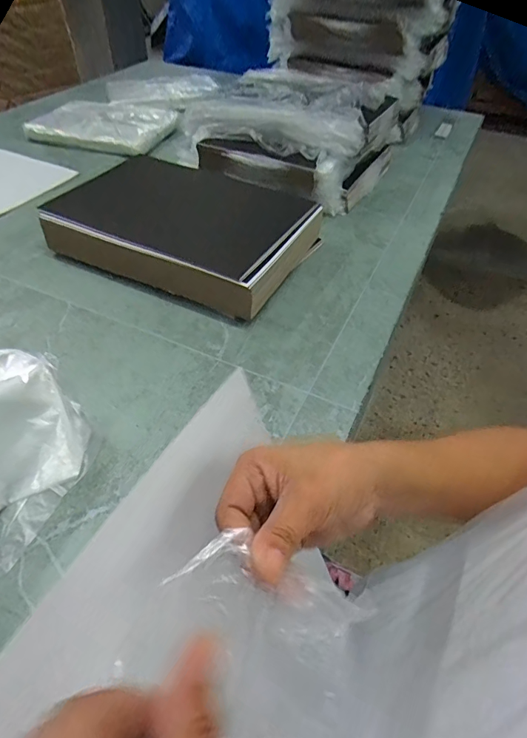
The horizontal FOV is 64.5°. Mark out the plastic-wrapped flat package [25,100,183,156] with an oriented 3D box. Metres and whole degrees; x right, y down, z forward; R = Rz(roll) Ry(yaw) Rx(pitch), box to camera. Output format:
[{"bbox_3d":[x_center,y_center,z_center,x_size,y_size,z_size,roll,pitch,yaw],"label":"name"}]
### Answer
[{"bbox_3d":[-0.389,-0.609,1.028,0.333,0.041,0.245,16,50,14],"label":"plastic-wrapped flat package"}]

